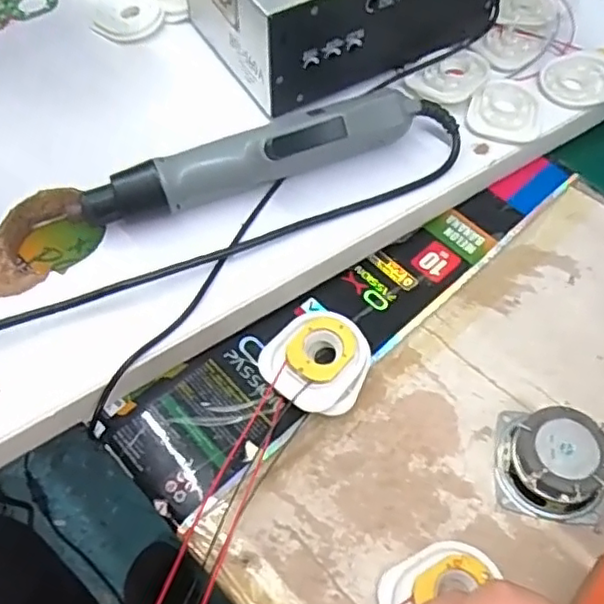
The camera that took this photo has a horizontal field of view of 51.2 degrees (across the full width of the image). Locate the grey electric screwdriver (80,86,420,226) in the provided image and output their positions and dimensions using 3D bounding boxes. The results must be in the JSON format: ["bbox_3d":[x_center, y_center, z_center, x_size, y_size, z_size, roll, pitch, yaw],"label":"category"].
[{"bbox_3d":[-0.027,-0.084,0.377,0.199,0.047,0.029,-18,61,-12],"label":"grey electric screwdriver"}]

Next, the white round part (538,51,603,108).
[{"bbox_3d":[0.200,-0.160,0.447,0.064,0.004,0.047,-11,60,-7],"label":"white round part"}]

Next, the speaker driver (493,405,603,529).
[{"bbox_3d":[0.131,0.082,0.323,0.055,0.029,0.052,13,60,6],"label":"speaker driver"}]

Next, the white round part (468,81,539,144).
[{"bbox_3d":[0.138,-0.130,0.429,0.047,0.005,0.055,12,65,6],"label":"white round part"}]

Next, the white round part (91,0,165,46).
[{"bbox_3d":[-0.130,-0.214,0.472,0.051,0.007,0.056,0,59,-1],"label":"white round part"}]

